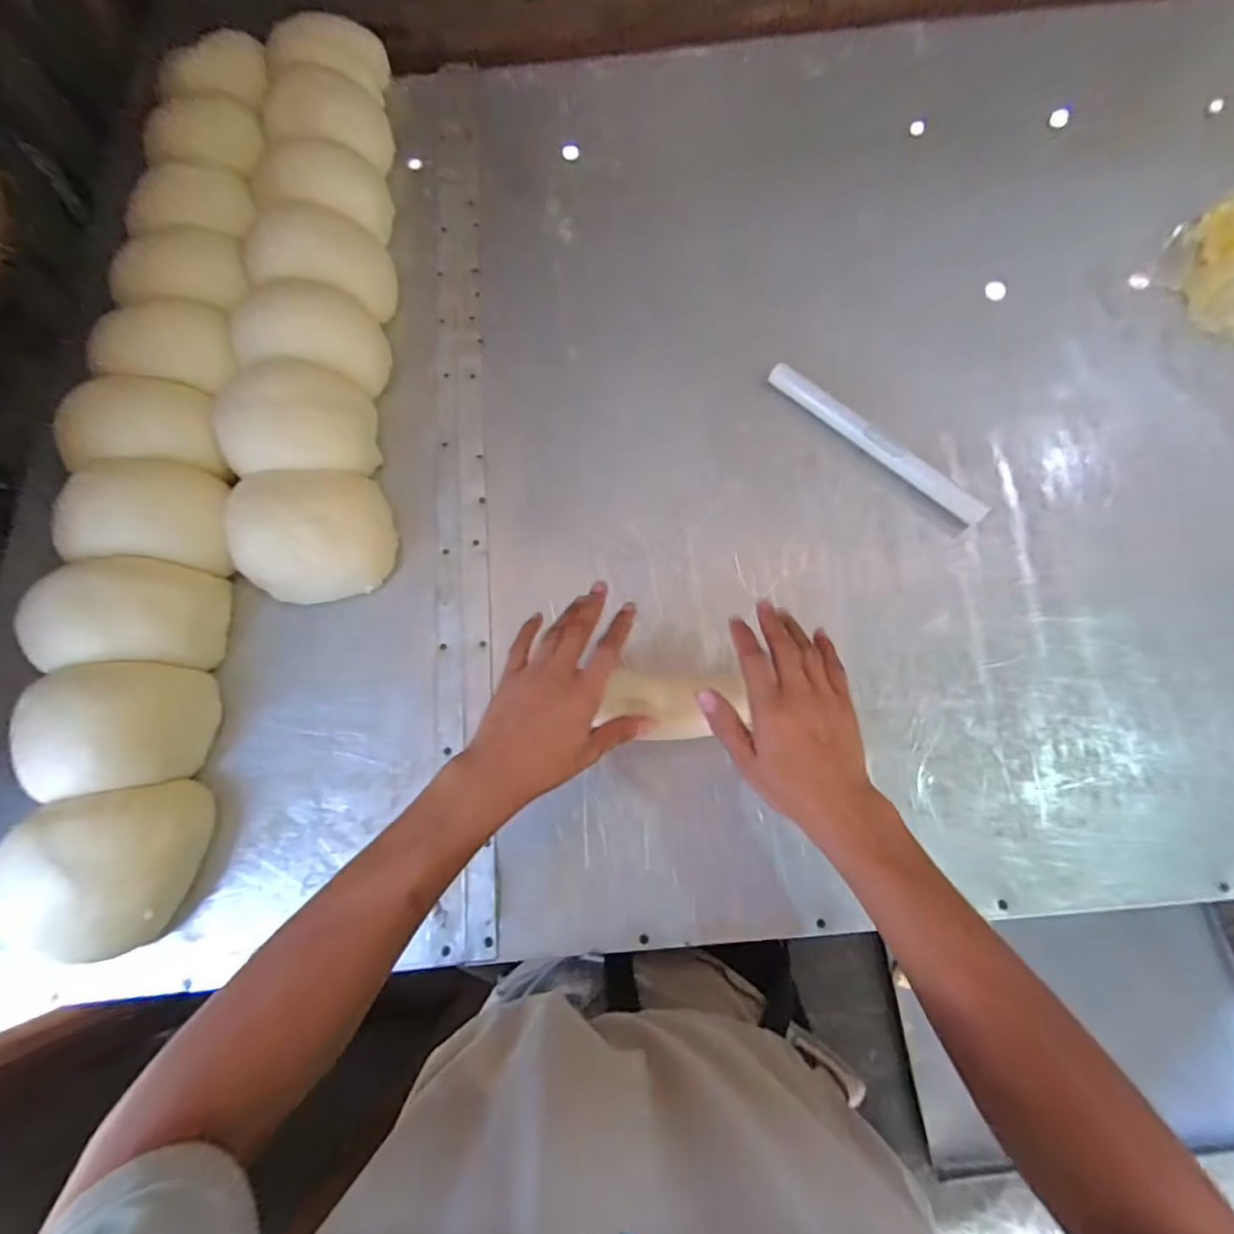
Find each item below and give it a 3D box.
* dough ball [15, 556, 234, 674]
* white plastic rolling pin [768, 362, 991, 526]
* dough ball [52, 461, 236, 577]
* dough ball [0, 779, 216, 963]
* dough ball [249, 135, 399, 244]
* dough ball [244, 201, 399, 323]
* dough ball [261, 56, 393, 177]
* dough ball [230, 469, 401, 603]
[{"bbox_3d":[-0.413,-0.003,0.470,0.136,0.079,0.089,-3,75,1],"label":"dough ball"},{"bbox_3d":[0.245,-0.168,0.542,0.236,0.015,0.023,43,80,12],"label":"white plastic rolling pin"},{"bbox_3d":[-0.411,-0.086,0.488,0.123,0.056,0.093,-7,75,0],"label":"dough ball"},{"bbox_3d":[-0.388,0.192,0.419,0.128,0.088,0.112,-13,75,-2],"label":"dough ball"},{"bbox_3d":[-0.319,-0.468,0.612,0.134,0.061,0.101,3,75,2],"label":"dough ball"},{"bbox_3d":[-0.302,-0.364,0.581,0.141,0.057,0.103,5,75,3],"label":"dough ball"},{"bbox_3d":[-0.327,-0.559,0.647,0.117,0.071,0.123,0,75,1],"label":"dough ball"},{"bbox_3d":[-0.274,-0.075,0.504,0.126,0.058,0.118,0,75,1],"label":"dough ball"}]

